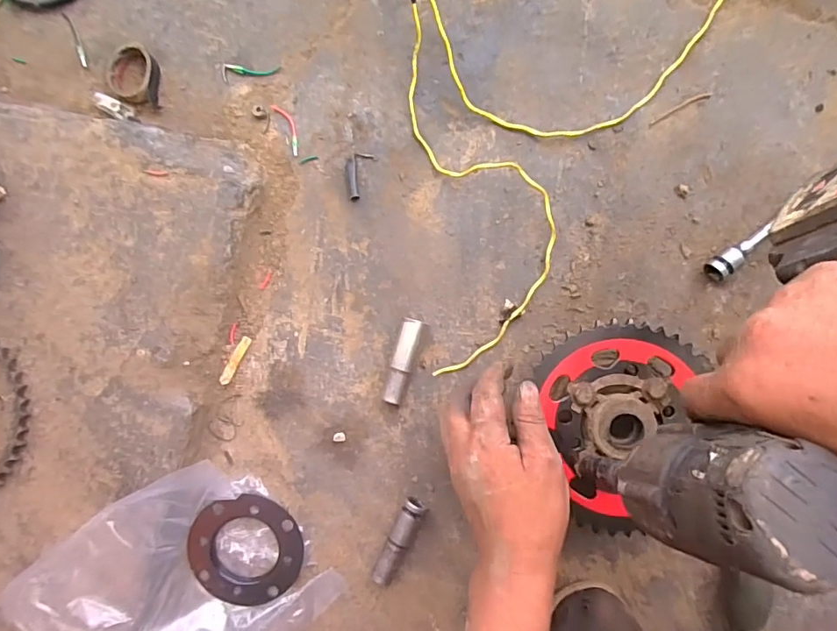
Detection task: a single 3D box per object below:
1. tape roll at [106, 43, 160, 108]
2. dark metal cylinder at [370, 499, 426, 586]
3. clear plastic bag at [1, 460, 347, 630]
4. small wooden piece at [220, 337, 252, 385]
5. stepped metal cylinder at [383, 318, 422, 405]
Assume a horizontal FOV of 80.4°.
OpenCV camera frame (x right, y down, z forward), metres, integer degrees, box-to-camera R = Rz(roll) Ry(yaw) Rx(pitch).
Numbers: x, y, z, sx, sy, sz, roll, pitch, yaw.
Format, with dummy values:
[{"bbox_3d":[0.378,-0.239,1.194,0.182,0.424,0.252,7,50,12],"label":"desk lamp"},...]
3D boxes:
[{"bbox_3d":[-0.277,-0.236,0.482,0.049,0.014,0.057,3,87,4],"label":"tape roll"},{"bbox_3d":[-0.018,0.200,0.440,0.018,0.021,0.078,25,89,5],"label":"dark metal cylinder"},{"bbox_3d":[-0.203,0.241,0.422,0.196,0.067,0.180,-39,85,1],"label":"clear plastic bag"},{"bbox_3d":[-0.169,0.042,0.458,0.009,0.006,0.047,27,89,5],"label":"small wooden piece"},{"bbox_3d":[-0.014,0.041,0.450,0.018,0.023,0.077,15,88,5],"label":"stepped metal cylinder"}]

